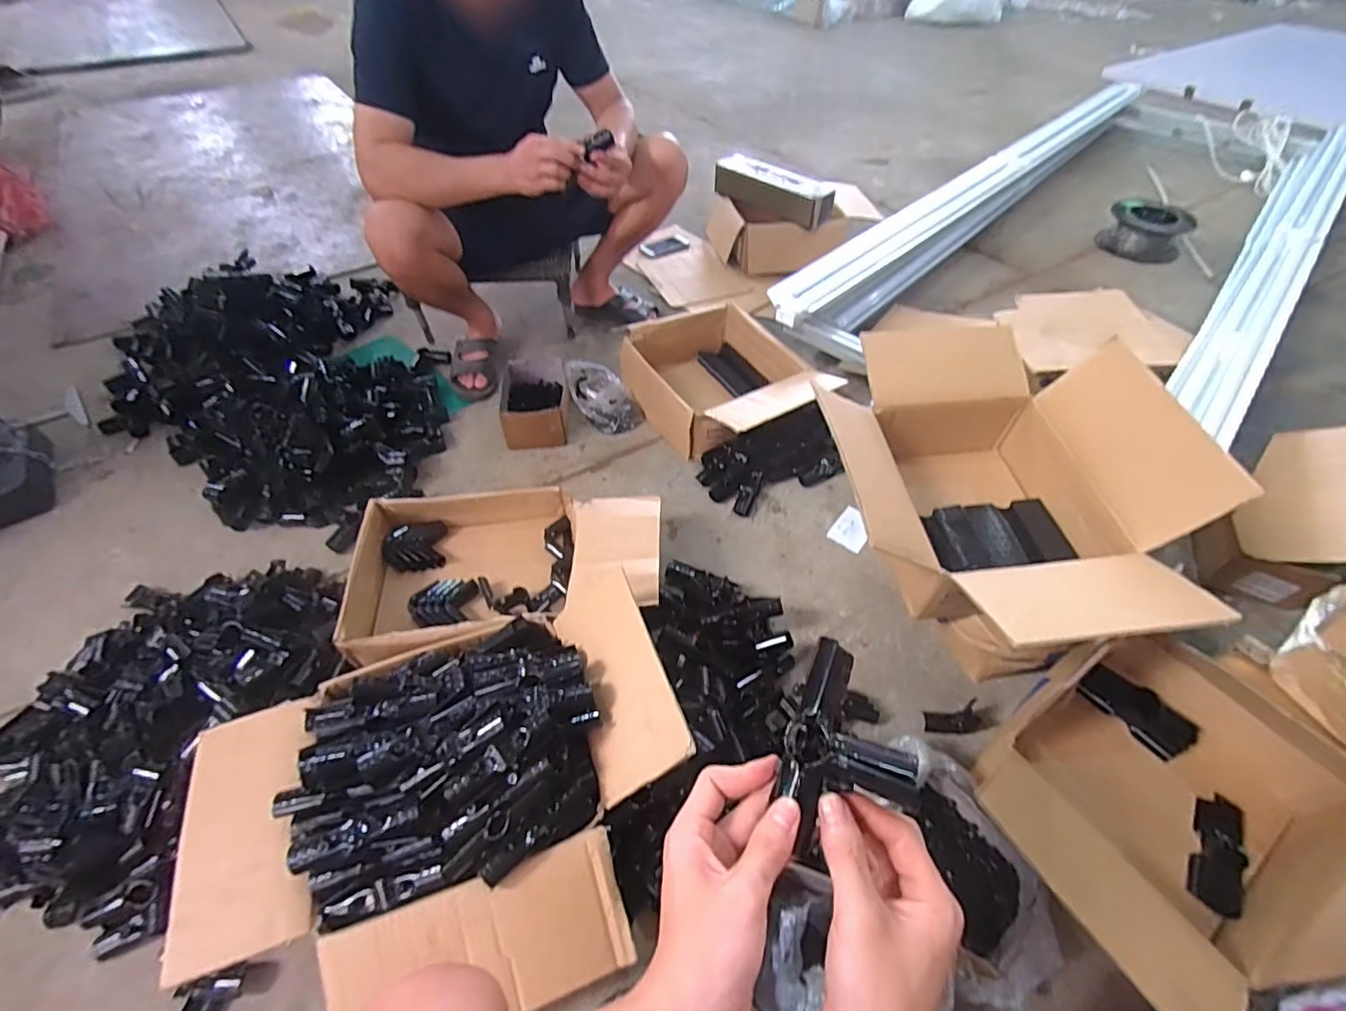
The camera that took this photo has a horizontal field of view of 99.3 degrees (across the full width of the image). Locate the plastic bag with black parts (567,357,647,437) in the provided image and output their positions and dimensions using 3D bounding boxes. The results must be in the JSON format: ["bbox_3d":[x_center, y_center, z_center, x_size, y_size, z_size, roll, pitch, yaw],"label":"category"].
[{"bbox_3d":[-0.171,-0.267,1.349,0.130,0.047,0.267,-18,52,-16],"label":"plastic bag with black parts"}]

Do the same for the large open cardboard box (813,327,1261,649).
[{"bbox_3d":[0.440,-0.042,0.819,0.428,0.226,0.518,-4,49,-4],"label":"large open cardboard box"}]

